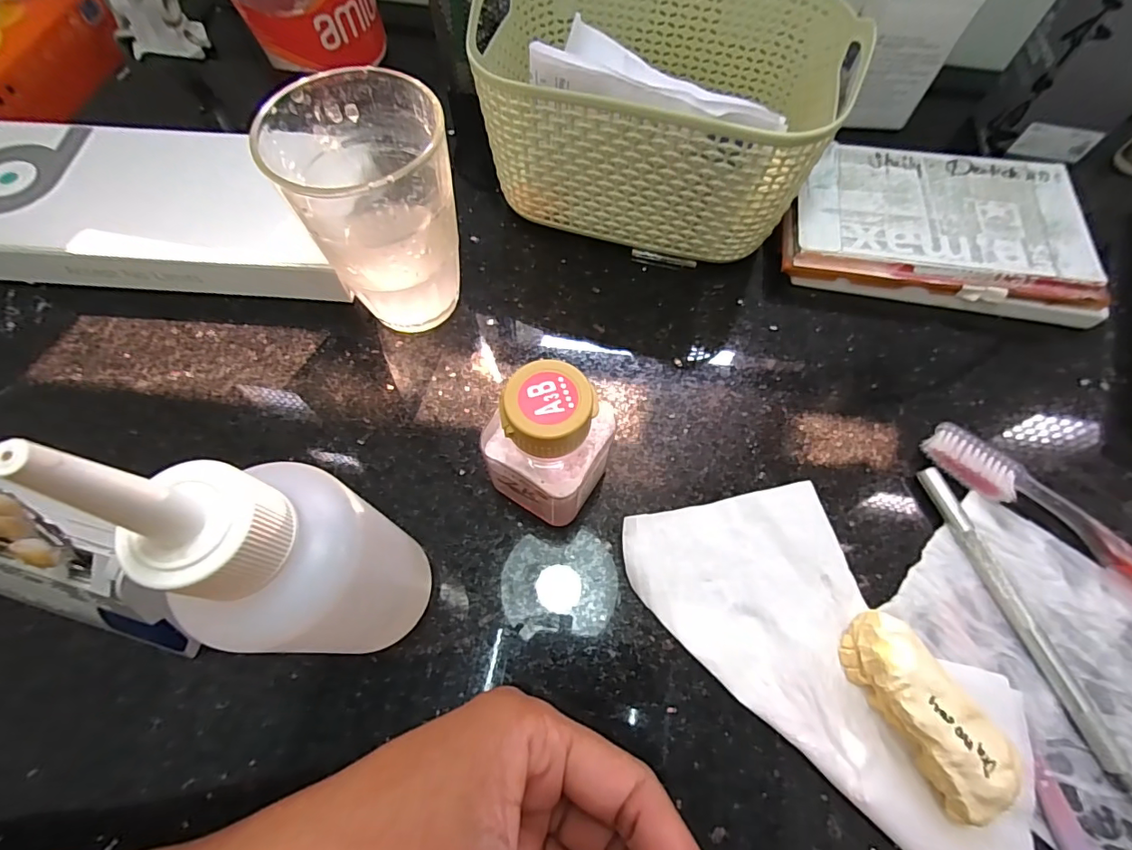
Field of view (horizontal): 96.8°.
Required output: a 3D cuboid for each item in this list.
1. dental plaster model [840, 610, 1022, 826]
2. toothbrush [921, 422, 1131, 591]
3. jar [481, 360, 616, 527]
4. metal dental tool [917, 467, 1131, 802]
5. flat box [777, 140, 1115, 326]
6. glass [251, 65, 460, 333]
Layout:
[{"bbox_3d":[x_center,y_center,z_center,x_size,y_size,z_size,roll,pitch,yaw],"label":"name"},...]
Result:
[{"bbox_3d":[0.120,0.098,0.173,0.028,0.027,0.059,-32,70,-13],"label":"dental plaster model"},{"bbox_3d":[0.233,0.063,0.201,0.185,0.011,0.022,42,73,16],"label":"toothbrush"},{"bbox_3d":[-0.006,0.007,0.192,0.038,0.072,0.044,31,70,13],"label":"jar"},{"bbox_3d":[0.180,0.080,0.195,0.010,0.007,0.135,-17,67,-8],"label":"metal dental tool"},{"bbox_3d":[0.195,-0.109,0.273,0.150,0.024,0.092,9,67,4],"label":"flat box"},{"bbox_3d":[-0.079,-0.089,0.223,0.064,0.094,0.060,-15,67,-7],"label":"glass"}]

